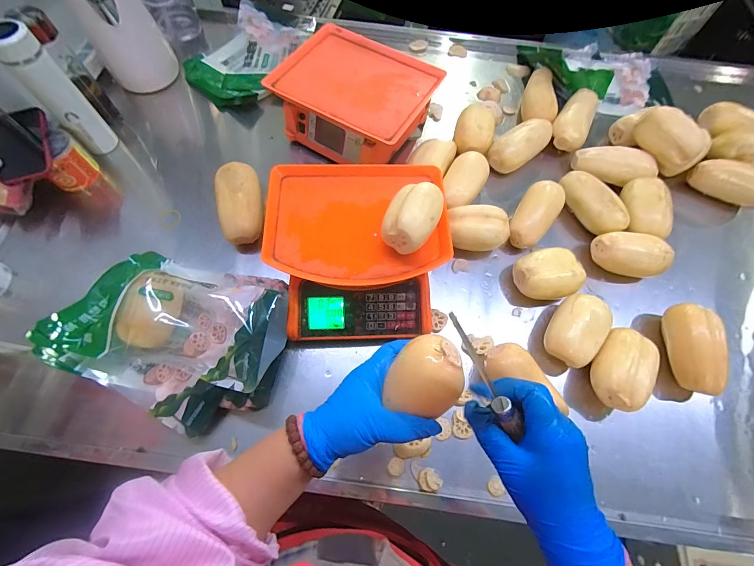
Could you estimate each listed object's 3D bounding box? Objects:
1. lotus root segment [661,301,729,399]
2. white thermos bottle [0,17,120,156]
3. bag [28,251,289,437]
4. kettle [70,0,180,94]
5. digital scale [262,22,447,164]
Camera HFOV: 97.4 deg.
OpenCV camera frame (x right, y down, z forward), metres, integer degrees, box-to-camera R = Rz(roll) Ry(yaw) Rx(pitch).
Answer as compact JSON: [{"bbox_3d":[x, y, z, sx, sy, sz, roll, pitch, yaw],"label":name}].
[{"bbox_3d":[0.527,0.107,0.551,0.066,0.072,0.146,8,66,1],"label":"lotus root segment"},{"bbox_3d":[-0.592,-0.349,0.625,0.058,0.223,0.067,41,70,15],"label":"white thermos bottle"},{"bbox_3d":[-0.320,0.071,0.500,0.336,0.097,0.236,14,66,4],"label":"bag"},{"bbox_3d":[-0.565,-0.569,0.737,0.136,0.200,0.168,-29,70,-15],"label":"kettle"},{"bbox_3d":[-0.041,-0.388,0.711,0.300,0.120,0.254,31,68,11],"label":"digital scale"}]

